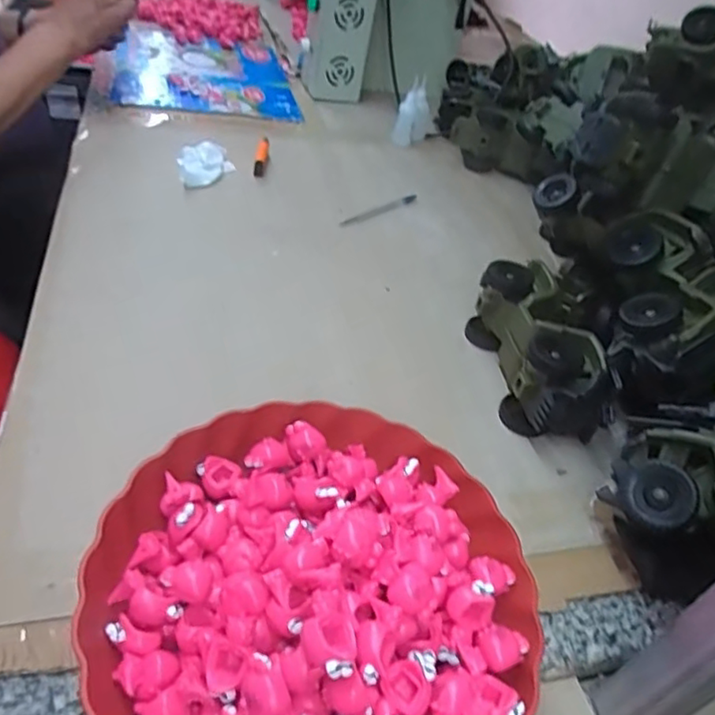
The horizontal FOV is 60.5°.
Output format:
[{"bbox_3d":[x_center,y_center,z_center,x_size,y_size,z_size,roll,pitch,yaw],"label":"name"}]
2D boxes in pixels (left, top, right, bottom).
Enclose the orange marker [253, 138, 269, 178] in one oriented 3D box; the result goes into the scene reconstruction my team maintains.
[{"bbox_3d":[-0.130,-0.271,0.830,0.014,0.019,0.096,7,40,-8],"label":"orange marker"}]

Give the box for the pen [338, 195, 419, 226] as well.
[{"bbox_3d":[0.029,-0.191,0.800,0.144,0.005,0.013,-27,54,-38],"label":"pen"}]

